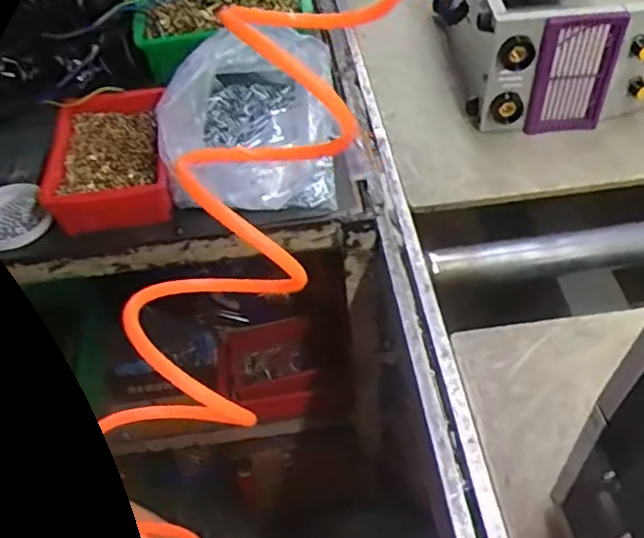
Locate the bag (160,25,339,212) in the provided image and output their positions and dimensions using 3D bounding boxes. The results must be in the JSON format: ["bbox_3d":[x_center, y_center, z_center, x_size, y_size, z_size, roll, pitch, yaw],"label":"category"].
[{"bbox_3d":[-0.076,-0.185,0.765,0.185,0.135,0.239,2,49,5],"label":"bag"}]

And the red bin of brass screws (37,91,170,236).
[{"bbox_3d":[-0.249,-0.125,0.756,0.130,0.056,0.189,-11,50,-6],"label":"red bin of brass screws"}]

